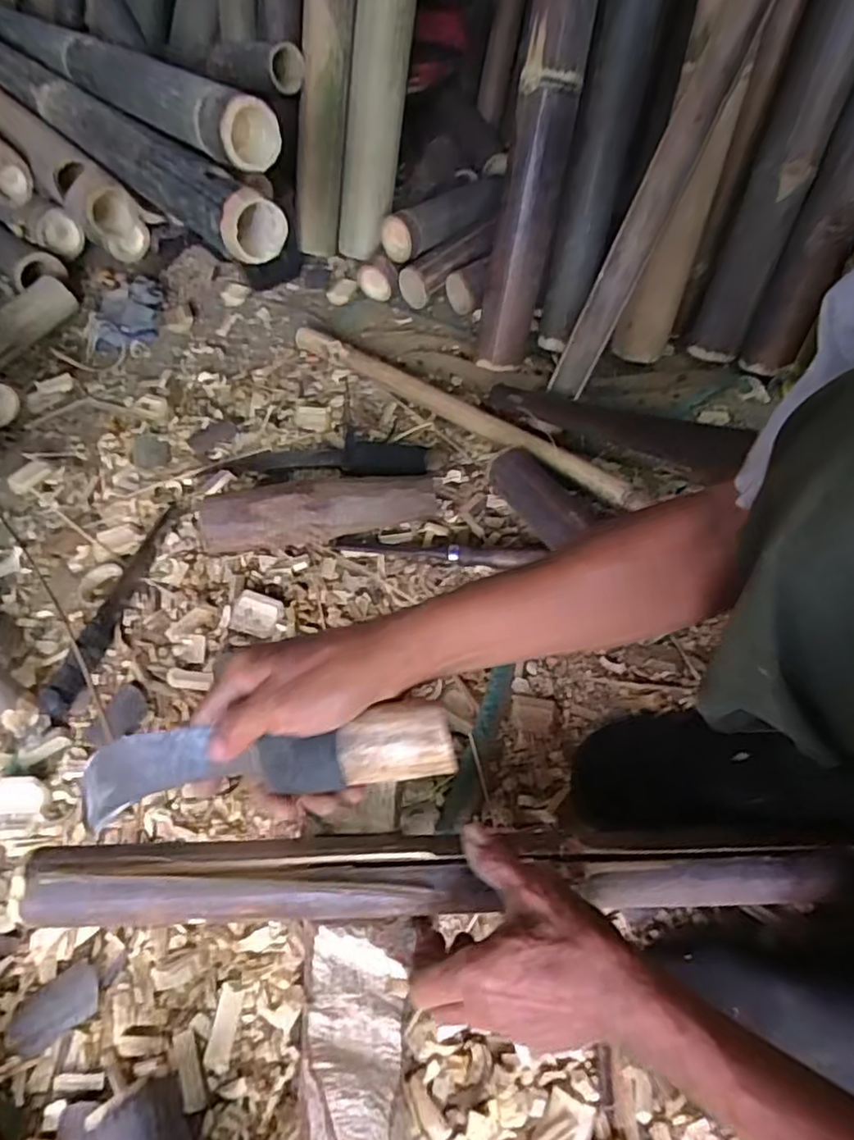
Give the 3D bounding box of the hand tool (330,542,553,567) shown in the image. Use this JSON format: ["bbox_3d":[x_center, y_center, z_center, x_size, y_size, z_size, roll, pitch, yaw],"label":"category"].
[{"bbox_3d":[0.007,-0.023,0.710,0.211,0.022,0.023,6,59,7],"label":"hand tool"}]

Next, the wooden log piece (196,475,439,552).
[{"bbox_3d":[-0.115,-0.065,0.697,0.251,0.065,0.053,-13,59,-5],"label":"wooden log piece"}]

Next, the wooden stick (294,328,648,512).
[{"bbox_3d":[0.038,-0.201,0.812,0.515,0.036,0.035,31,65,20],"label":"wooden stick"}]

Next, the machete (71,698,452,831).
[{"bbox_3d":[-0.100,0.113,0.382,0.231,0.035,0.042,-11,58,11],"label":"machete"}]

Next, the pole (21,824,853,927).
[{"bbox_3d":[0.037,0.220,0.472,0.607,0.034,0.054,0,58,-5],"label":"pole"}]

